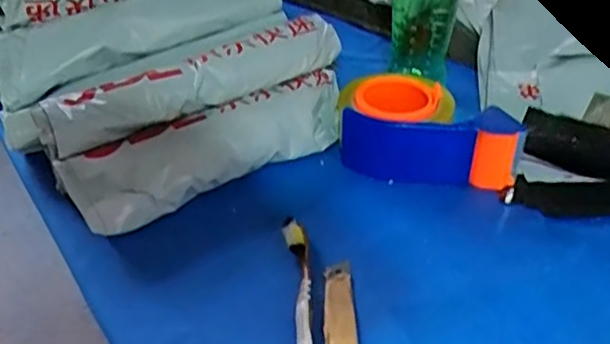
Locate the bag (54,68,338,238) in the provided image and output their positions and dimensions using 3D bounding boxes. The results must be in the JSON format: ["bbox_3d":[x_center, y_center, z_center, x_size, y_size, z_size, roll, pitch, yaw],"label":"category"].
[{"bbox_3d":[-0.073,-0.022,0.542,0.260,0.055,0.072,-25,45,-27],"label":"bag"}]

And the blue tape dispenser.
[{"bbox_3d":[0.110,-0.042,0.562,0.153,0.056,0.099,5,40,8],"label":"blue tape dispenser"}]

